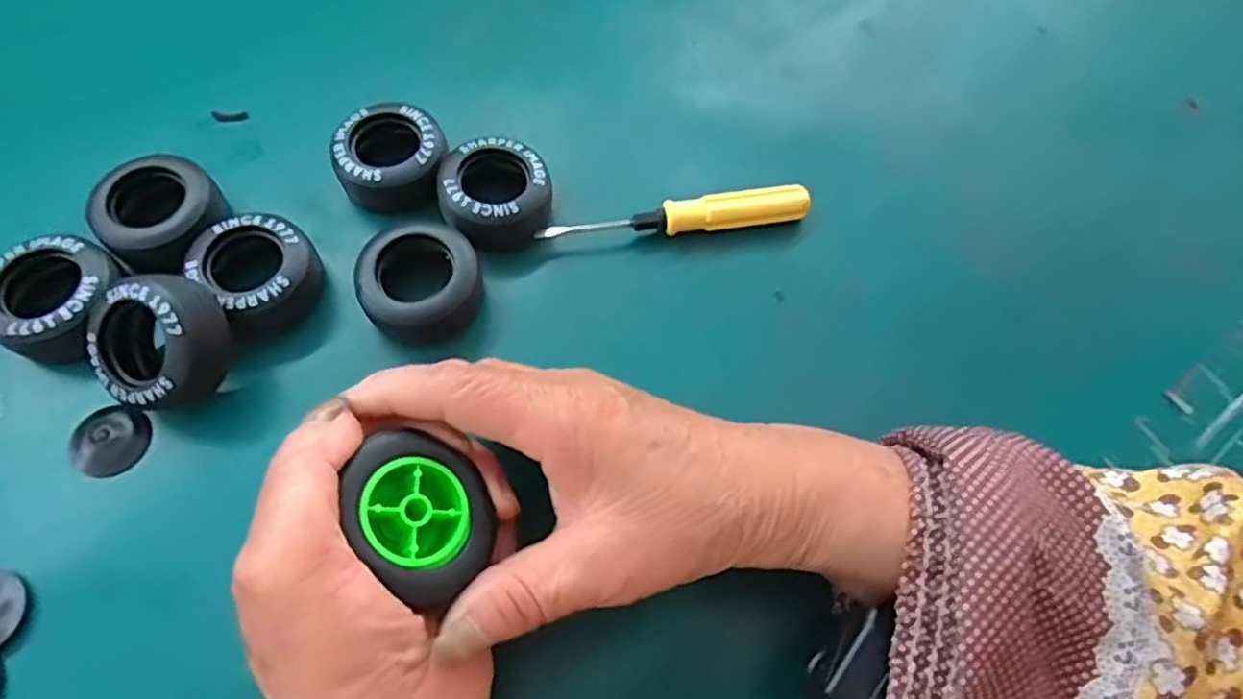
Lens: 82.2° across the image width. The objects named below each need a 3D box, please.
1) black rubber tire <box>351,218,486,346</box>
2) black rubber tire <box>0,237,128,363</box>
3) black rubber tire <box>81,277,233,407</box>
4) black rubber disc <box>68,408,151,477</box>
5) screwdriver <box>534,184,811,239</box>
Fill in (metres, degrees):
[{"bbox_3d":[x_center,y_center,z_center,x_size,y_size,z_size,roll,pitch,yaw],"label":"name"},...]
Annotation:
[{"bbox_3d":[-0.083,-0.026,0.300,0.050,0.033,0.043,-18,66,-12],"label":"black rubber tire"},{"bbox_3d":[-0.226,-0.018,0.287,0.048,0.026,0.046,1,64,-3],"label":"black rubber tire"},{"bbox_3d":[-0.174,-0.003,0.270,0.045,0.025,0.048,7,98,14],"label":"black rubber tire"},{"bbox_3d":[-0.199,0.034,0.273,0.026,0.006,0.027,1,64,-3],"label":"black rubber disc"},{"bbox_3d":[0.025,-0.059,0.322,0.120,0.013,0.014,-9,64,-7],"label":"screwdriver"}]

